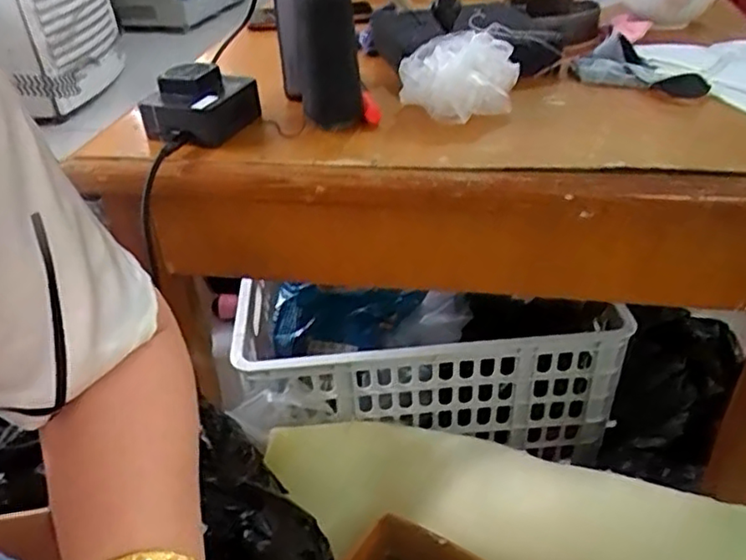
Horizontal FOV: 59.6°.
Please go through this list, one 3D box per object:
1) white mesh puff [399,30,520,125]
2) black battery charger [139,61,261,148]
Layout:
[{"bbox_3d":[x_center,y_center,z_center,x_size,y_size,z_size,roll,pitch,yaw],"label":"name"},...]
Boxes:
[{"bbox_3d":[0.070,-0.173,0.546,0.096,0.048,0.084,7,37,15],"label":"white mesh puff"},{"bbox_3d":[-0.149,-0.150,0.553,0.074,0.045,0.083,10,38,19],"label":"black battery charger"}]

